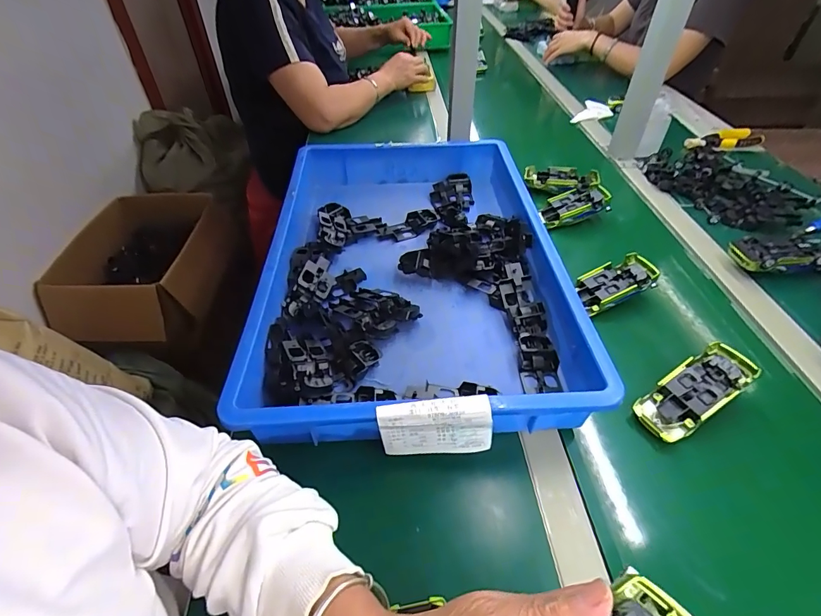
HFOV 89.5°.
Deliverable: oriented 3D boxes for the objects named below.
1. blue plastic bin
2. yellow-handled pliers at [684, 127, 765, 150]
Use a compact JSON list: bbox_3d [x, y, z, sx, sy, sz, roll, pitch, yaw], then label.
[{"bbox_3d":[-0.003,-0.071,0.579,0.353,0.097,0.548,-3,46,-2],"label":"blue plastic bin"},{"bbox_3d":[0.677,-0.366,0.894,0.185,0.012,0.067,-11,46,-9],"label":"yellow-handled pliers"}]

